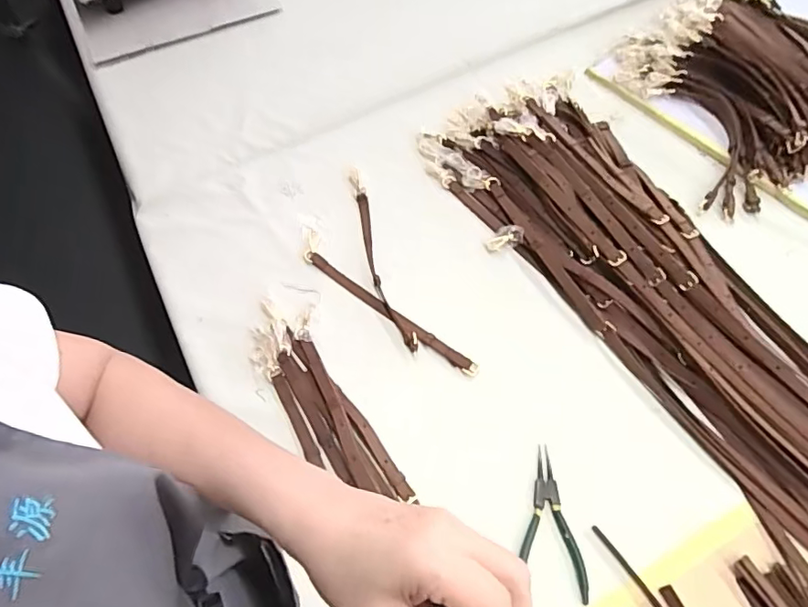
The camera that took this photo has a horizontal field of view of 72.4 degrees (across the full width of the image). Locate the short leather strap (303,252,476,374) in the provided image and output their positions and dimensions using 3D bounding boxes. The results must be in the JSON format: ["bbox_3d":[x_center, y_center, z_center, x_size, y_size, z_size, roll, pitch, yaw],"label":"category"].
[{"bbox_3d":[-0.024,0.011,0.777,0.298,0.007,0.021,34,76,15],"label":"short leather strap"}]

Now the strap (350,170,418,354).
[{"bbox_3d":[-0.040,-0.071,0.810,0.030,0.010,0.313,-17,63,-5],"label":"strap"}]

